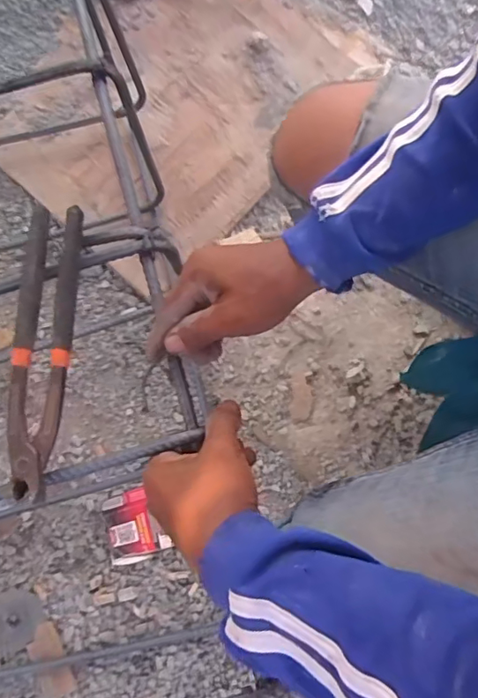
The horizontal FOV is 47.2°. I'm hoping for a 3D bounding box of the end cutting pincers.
[{"bbox_3d":[-0.146,-0.004,0.404,0.040,0.016,0.215,4,77,2],"label":"end cutting pincers"}]

